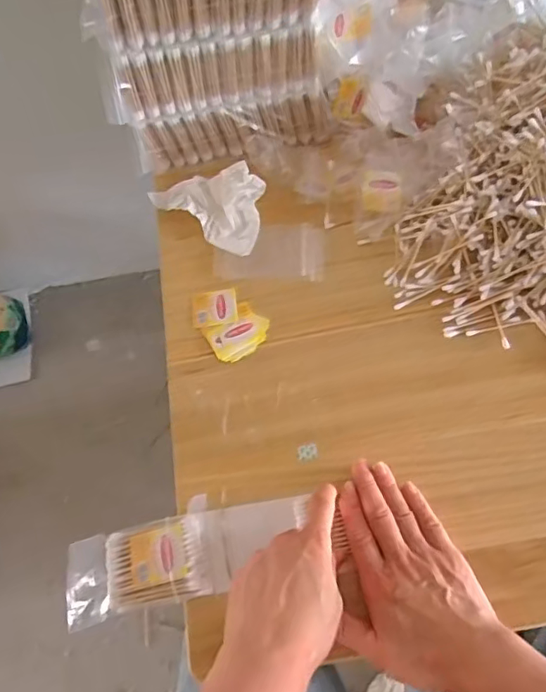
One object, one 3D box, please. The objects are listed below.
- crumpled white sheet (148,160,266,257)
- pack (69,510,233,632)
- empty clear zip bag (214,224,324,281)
[{"bbox_3d":[-0.064,-0.164,0.607,0.134,0.042,0.083,32,68,19],"label":"crumpled white sheet"},{"bbox_3d":[-0.106,0.182,0.452,0.136,0.022,0.065,-13,62,-3],"label":"pack"},{"bbox_3d":[-0.004,-0.105,0.599,0.118,0.009,0.070,3,62,6],"label":"empty clear zip bag"}]

